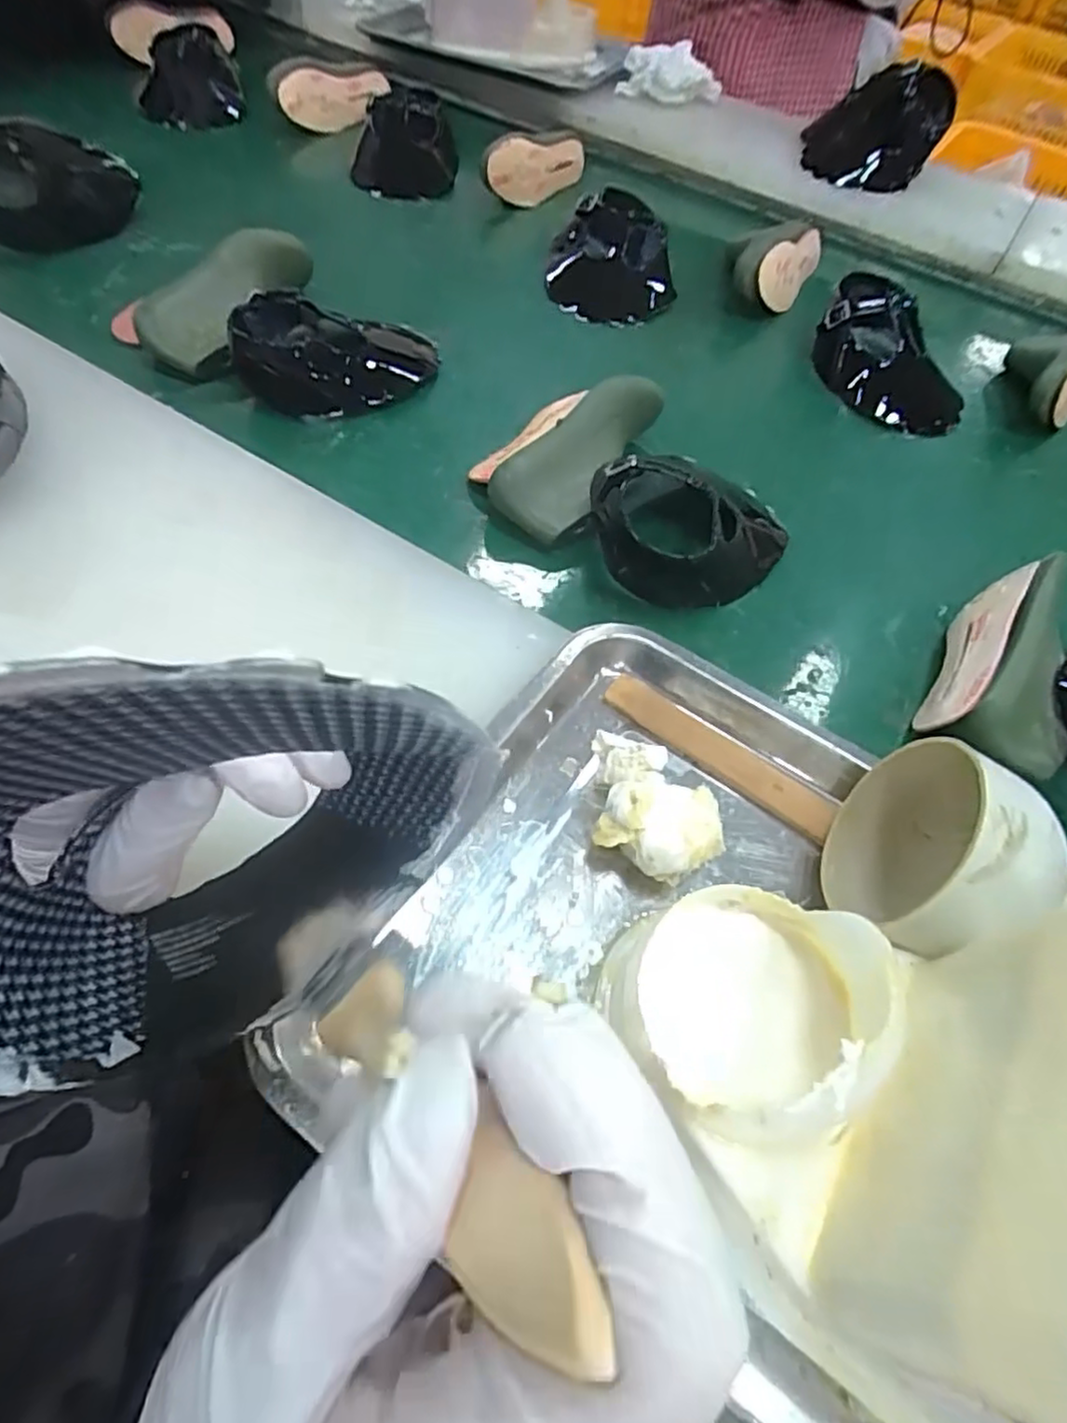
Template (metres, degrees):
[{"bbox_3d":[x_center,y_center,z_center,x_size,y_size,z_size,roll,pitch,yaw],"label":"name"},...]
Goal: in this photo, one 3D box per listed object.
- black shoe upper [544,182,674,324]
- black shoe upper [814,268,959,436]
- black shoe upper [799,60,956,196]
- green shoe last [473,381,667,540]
[{"bbox_3d":[0.085,-0.486,0.732,0.133,0.073,0.140,6,56,0],"label":"black shoe upper"},{"bbox_3d":[0.347,-0.346,0.662,0.103,0.073,0.158,-9,57,-10],"label":"black shoe upper"},{"bbox_3d":[0.427,-0.730,0.847,0.156,0.099,0.119,23,57,11],"label":"black shoe upper"},{"bbox_3d":[0.022,-0.220,0.550,0.107,0.067,0.184,24,58,12],"label":"green shoe last"}]

